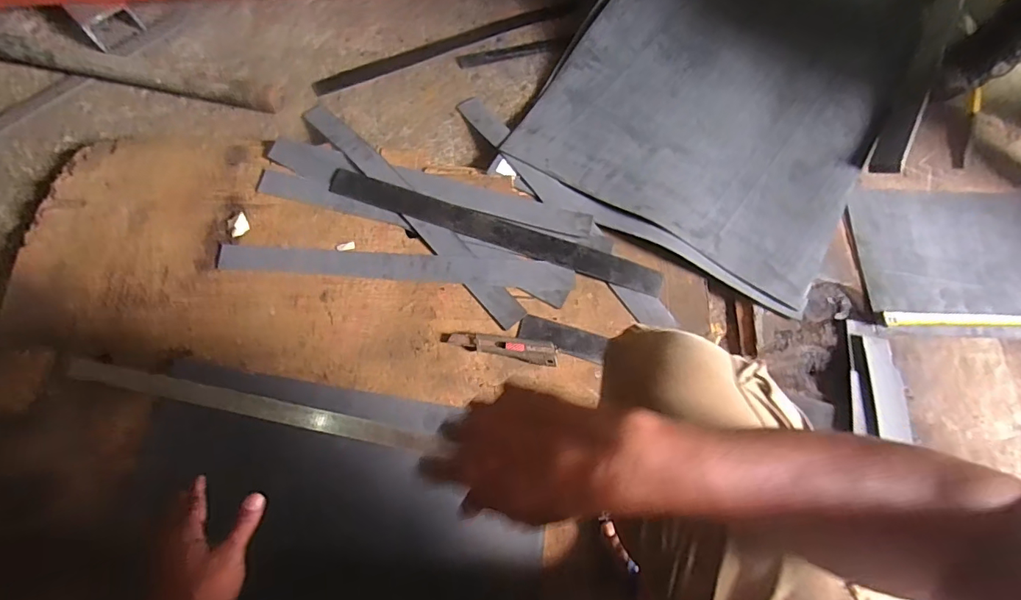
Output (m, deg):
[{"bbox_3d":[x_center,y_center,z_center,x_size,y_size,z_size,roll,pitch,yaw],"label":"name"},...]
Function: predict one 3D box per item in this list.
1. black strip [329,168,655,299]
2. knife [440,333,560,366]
[{"bbox_3d":[-0.032,-0.126,0.877,0.622,0.010,0.050,18,78,4],"label":"black strip"},{"bbox_3d":[-0.019,0.079,0.812,0.191,0.016,0.038,8,74,0],"label":"knife"}]

